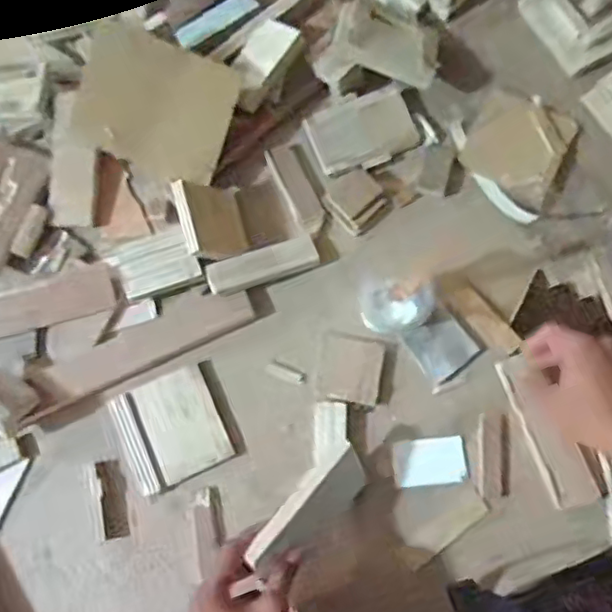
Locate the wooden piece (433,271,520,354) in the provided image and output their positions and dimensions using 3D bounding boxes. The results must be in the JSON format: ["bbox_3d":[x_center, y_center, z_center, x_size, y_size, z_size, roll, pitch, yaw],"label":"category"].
[{"bbox_3d":[0.182,0.007,0.633,0.035,0.005,0.104,-37,73,-11],"label":"wooden piece"}]

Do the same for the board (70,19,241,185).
[{"bbox_3d":[-0.160,-0.214,0.646,0.156,0.017,0.134,20,112,-14],"label":"board"}]

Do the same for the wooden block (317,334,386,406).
[{"bbox_3d":[0.047,0.065,0.624,0.064,0.006,0.066,11,79,3],"label":"wooden block"}]

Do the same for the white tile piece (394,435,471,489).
[{"bbox_3d":[0.127,0.159,0.611,0.072,0.004,0.046,-6,79,0],"label":"white tile piece"}]

